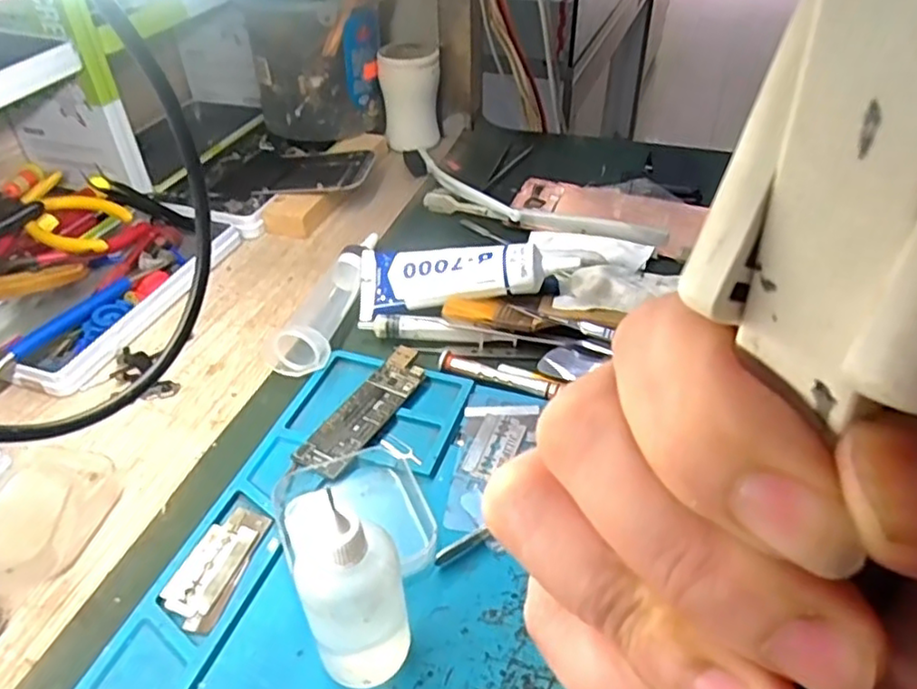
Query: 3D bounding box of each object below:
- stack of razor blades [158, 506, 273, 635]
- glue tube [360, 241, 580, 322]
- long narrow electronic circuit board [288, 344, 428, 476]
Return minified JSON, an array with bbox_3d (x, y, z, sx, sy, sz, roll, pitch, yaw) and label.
[{"bbox_3d":[-0.104,0.093,0.285,0.025,0.004,0.055,9,41,12],"label":"stack of razor blades"},{"bbox_3d":[0.003,-0.043,0.410,0.134,0.021,0.042,-4,75,20],"label":"glue tube"},{"bbox_3d":[-0.048,0.033,0.349,0.028,0.004,0.091,20,46,22],"label":"long narrow electronic circuit board"}]

